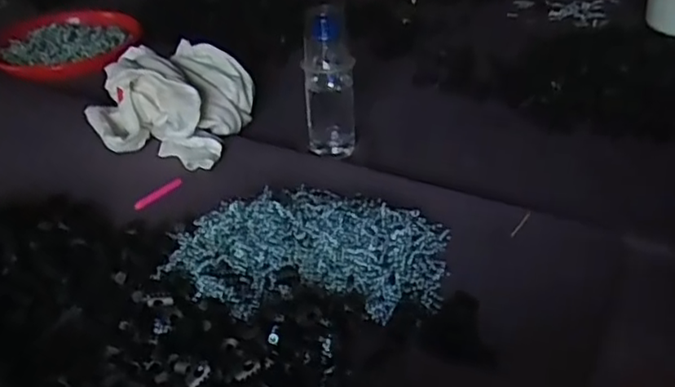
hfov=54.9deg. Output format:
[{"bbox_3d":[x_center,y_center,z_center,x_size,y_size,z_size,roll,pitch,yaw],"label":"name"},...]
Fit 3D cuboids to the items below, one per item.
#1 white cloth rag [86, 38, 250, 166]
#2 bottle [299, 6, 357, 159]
[{"bbox_3d":[-0.215,-0.124,0.835,0.193,0.091,0.182,11,38,18],"label":"white cloth rag"},{"bbox_3d":[-0.010,-0.133,0.786,0.060,0.171,0.059,-2,36,0],"label":"bottle"}]

